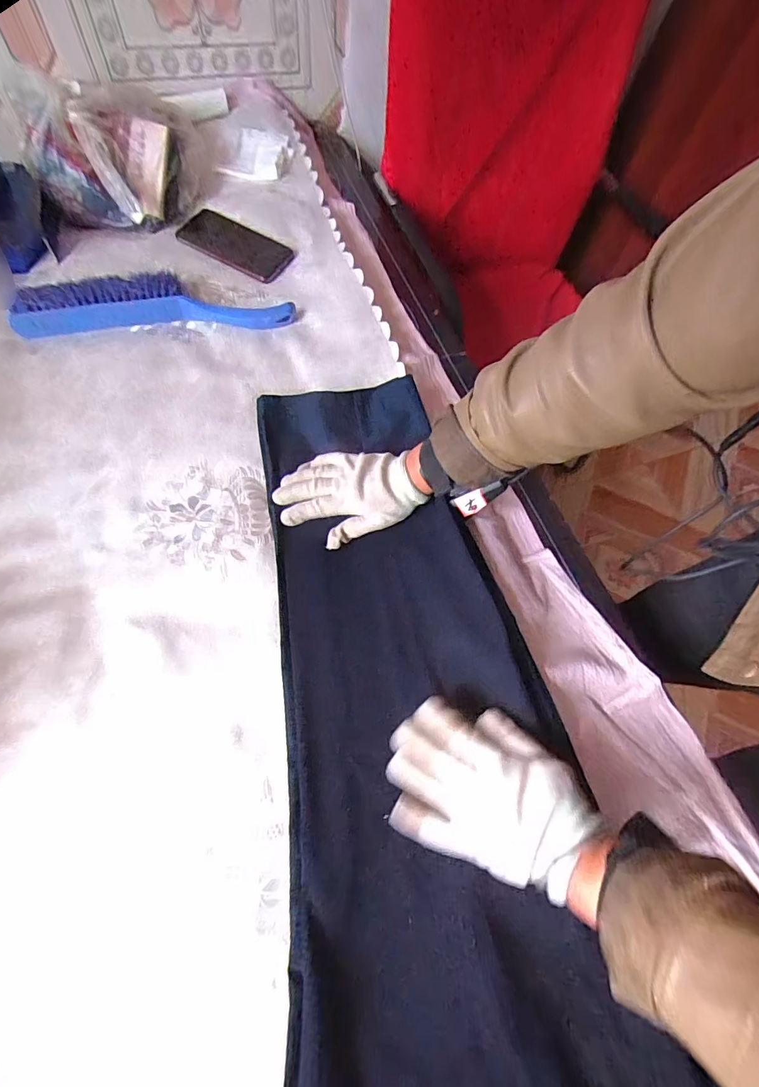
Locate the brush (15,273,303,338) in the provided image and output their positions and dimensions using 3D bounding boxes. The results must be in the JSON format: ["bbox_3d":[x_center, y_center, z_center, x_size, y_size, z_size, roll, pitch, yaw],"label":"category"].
[{"bbox_3d":[-0.295,-0.324,0.587,0.356,0.041,0.092,-7,65,-6],"label":"brush"}]

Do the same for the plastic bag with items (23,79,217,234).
[{"bbox_3d":[-0.379,-0.567,0.650,0.242,0.124,0.171,-17,68,-14],"label":"plastic bag with items"}]

